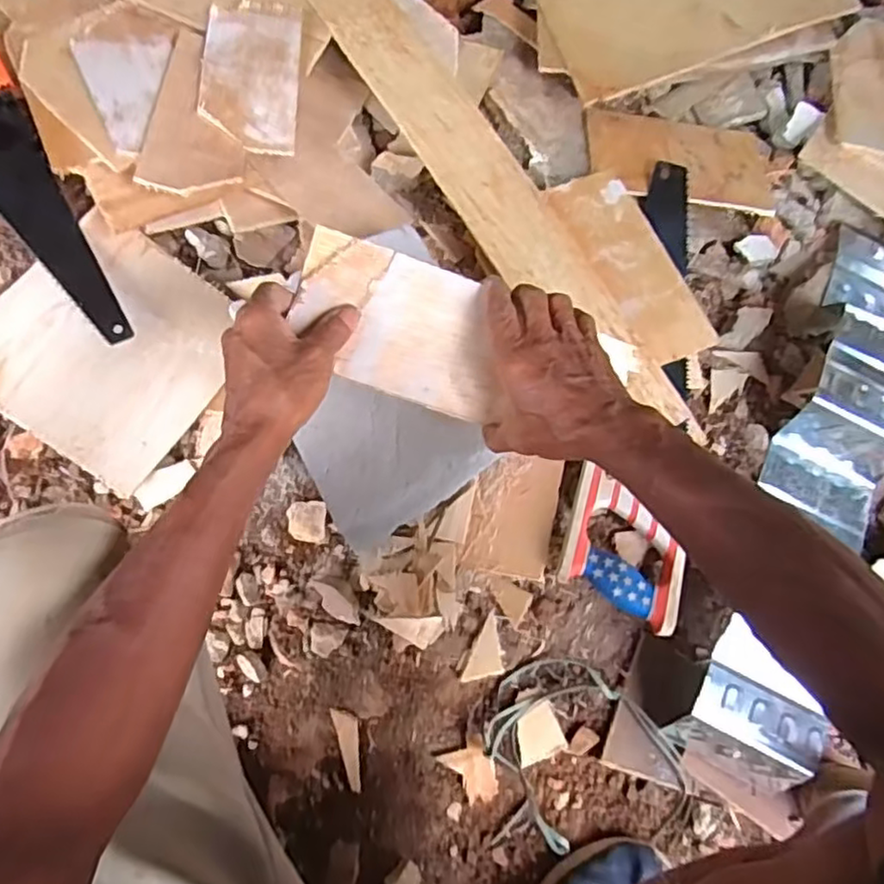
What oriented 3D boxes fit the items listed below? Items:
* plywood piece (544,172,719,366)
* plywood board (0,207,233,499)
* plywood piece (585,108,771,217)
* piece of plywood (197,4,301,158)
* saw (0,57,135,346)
[{"bbox_3d":[0.208,-0.197,0.741,0.094,0.014,0.238,-25,74,-11],"label":"plywood piece"},{"bbox_3d":[-0.347,-0.100,0.691,0.222,0.018,0.232,35,75,-9],"label":"plywood board"},{"bbox_3d":[0.303,-0.347,0.833,0.242,0.016,0.154,6,60,-5],"label":"plywood piece"},{"bbox_3d":[-0.208,-0.401,0.736,0.101,0.007,0.196,2,70,-9],"label":"piece of plywood"},{"bbox_3d":[-0.443,-0.304,0.715,0.119,0.045,0.462,-40,77,-14],"label":"saw"}]

